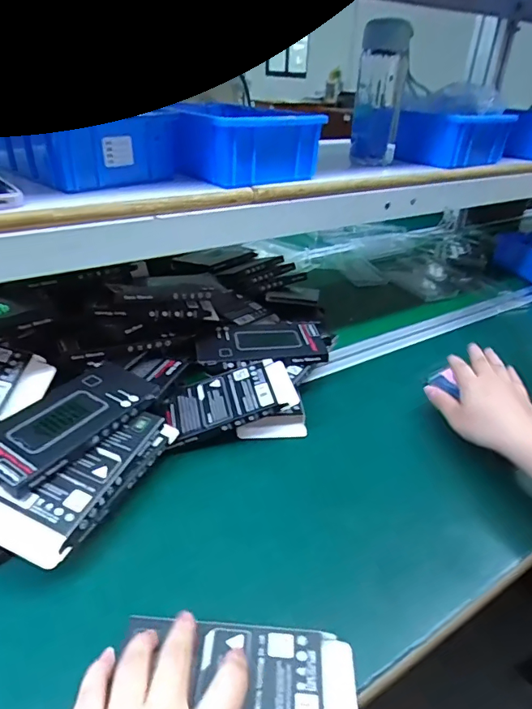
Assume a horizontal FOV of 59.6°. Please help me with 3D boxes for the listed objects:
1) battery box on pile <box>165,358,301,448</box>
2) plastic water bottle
[{"bbox_3d":[-0.038,0.048,0.500,0.137,0.013,0.077,-19,40,-5],"label":"battery box on pile"},{"bbox_3d":[0.146,-0.333,0.597,0.059,0.160,0.077,8,32,7],"label":"plastic water bottle"}]

